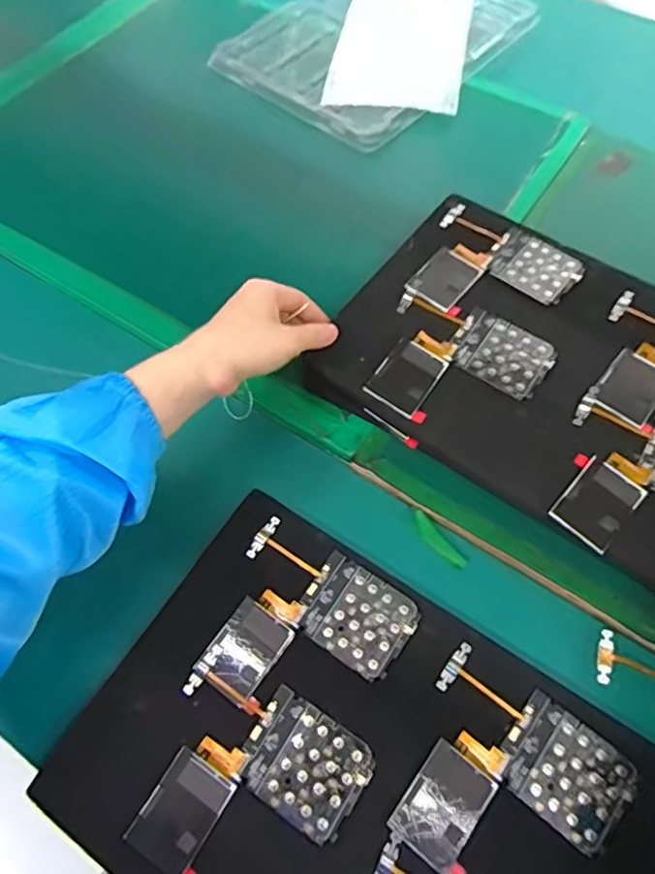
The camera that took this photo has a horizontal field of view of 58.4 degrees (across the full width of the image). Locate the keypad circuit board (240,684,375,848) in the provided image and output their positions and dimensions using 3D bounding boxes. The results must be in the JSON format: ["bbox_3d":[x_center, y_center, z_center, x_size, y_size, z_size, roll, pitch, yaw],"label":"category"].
[{"bbox_3d":[-0.015,0.210,0.376,0.077,0.004,0.061,31,66,15],"label":"keypad circuit board"}]

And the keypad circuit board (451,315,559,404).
[{"bbox_3d":[0.142,-0.069,0.477,0.076,0.004,0.065,31,66,15],"label":"keypad circuit board"}]

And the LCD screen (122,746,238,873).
[{"bbox_3d":[-0.092,0.235,0.368,0.043,0.005,0.061,30,66,15],"label":"LCD screen"}]

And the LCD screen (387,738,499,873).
[{"bbox_3d":[0.073,0.230,0.365,0.044,0.004,0.062,36,68,17],"label":"LCD screen"}]

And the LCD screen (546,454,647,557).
[{"bbox_3d":[0.195,0.047,0.420,0.044,0.008,0.063,40,64,18],"label":"LCD screen"}]

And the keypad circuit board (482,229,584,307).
[{"bbox_3d":[0.185,-0.154,0.524,0.076,0.004,0.065,32,67,15],"label":"keypad circuit board"}]

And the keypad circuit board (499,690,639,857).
[{"bbox_3d":[0.151,0.212,0.374,0.076,0.005,0.063,37,68,18],"label":"keypad circuit board"}]

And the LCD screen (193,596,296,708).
[{"bbox_3d":[-0.058,0.148,0.408,0.044,0.004,0.060,33,67,16],"label":"LCD screen"}]

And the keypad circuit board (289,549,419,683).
[{"bbox_3d":[0.020,0.127,0.418,0.077,0.005,0.062,33,67,16],"label":"keypad circuit board"}]

